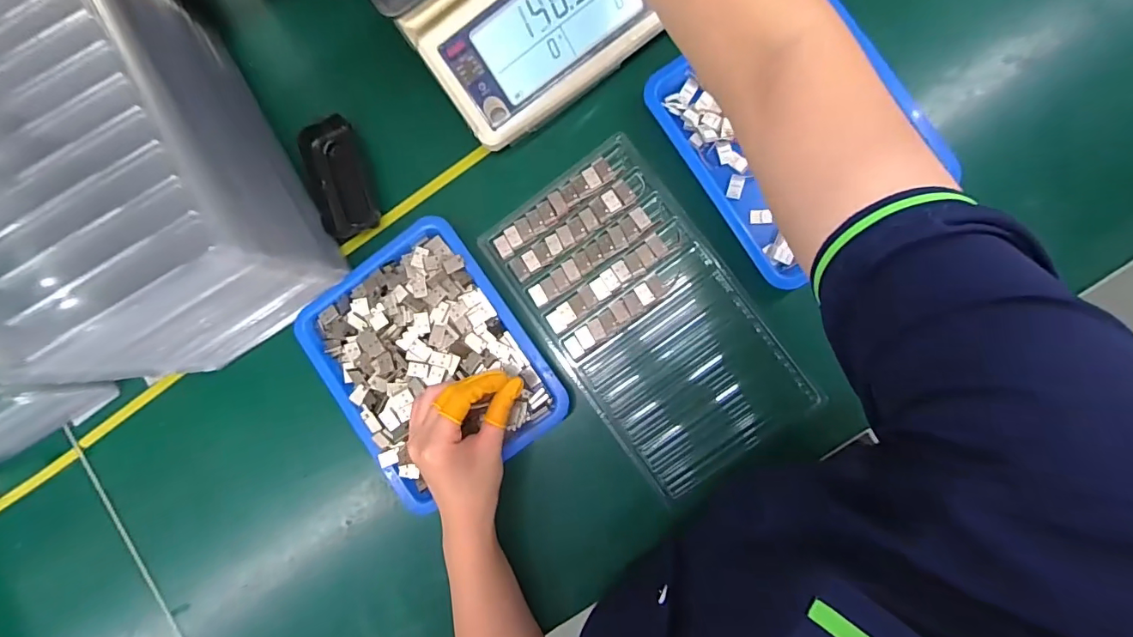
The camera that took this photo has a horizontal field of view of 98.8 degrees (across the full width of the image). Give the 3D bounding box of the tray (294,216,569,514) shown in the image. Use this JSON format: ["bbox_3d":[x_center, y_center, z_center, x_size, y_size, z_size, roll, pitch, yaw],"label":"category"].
[{"bbox_3d":[-0.123,0.038,0.432,0.168,0.029,0.216,-35,82,3],"label":"tray"}]

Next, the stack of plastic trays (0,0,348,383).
[{"bbox_3d":[-0.350,-0.122,0.391,0.171,0.149,0.295,-32,85,4],"label":"stack of plastic trays"}]

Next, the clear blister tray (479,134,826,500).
[{"bbox_3d":[0.068,-0.003,0.424,0.158,0.011,0.282,-36,85,4],"label":"clear blister tray"}]

